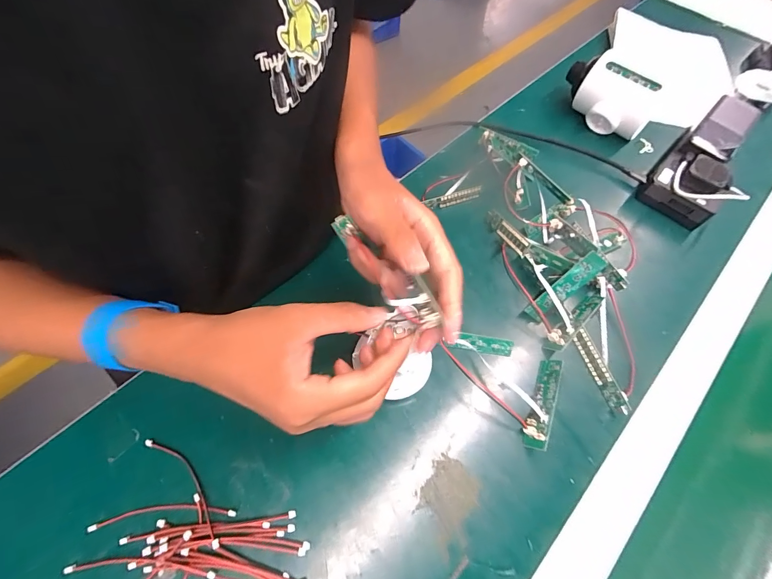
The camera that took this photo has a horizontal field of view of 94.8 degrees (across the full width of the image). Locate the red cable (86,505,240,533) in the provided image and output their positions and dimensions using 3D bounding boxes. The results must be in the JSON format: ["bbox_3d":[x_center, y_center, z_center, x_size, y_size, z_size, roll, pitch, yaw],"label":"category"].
[{"bbox_3d":[-0.172,0.174,0.274,0.108,0.004,0.012,-4,63,-4],"label":"red cable"}]

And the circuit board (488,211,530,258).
[{"bbox_3d":[0.131,-0.062,0.385,0.009,0.016,0.082,-12,40,-8],"label":"circuit board"}]

